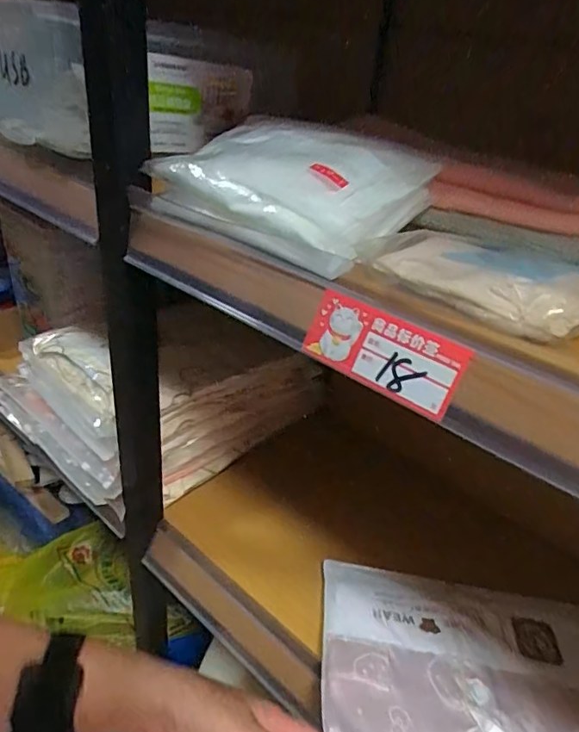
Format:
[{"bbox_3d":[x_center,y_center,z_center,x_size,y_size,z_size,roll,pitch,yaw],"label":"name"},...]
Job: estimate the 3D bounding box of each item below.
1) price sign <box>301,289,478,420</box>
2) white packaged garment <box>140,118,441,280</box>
[{"bbox_3d":[0.048,-0.008,0.276,0.086,0.037,0.006,29,9,31],"label":"price sign"},{"bbox_3d":[-0.002,-0.124,0.358,0.169,0.059,0.133,27,37,34],"label":"white packaged garment"}]

